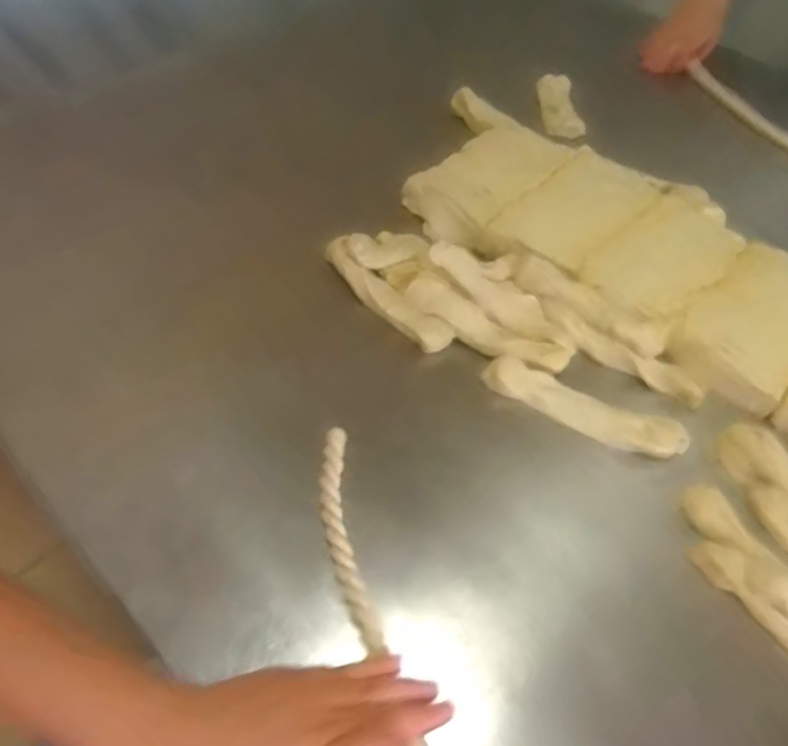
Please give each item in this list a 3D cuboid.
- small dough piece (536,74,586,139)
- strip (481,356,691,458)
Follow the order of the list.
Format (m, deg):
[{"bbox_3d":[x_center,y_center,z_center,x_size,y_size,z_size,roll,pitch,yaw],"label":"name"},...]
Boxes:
[{"bbox_3d":[0.207,-0.338,0.824,0.046,0.026,0.097,0,53,-6],"label":"small dough piece"},{"bbox_3d":[0.157,0.030,0.541,0.169,0.016,0.044,19,54,9],"label":"strip"}]

